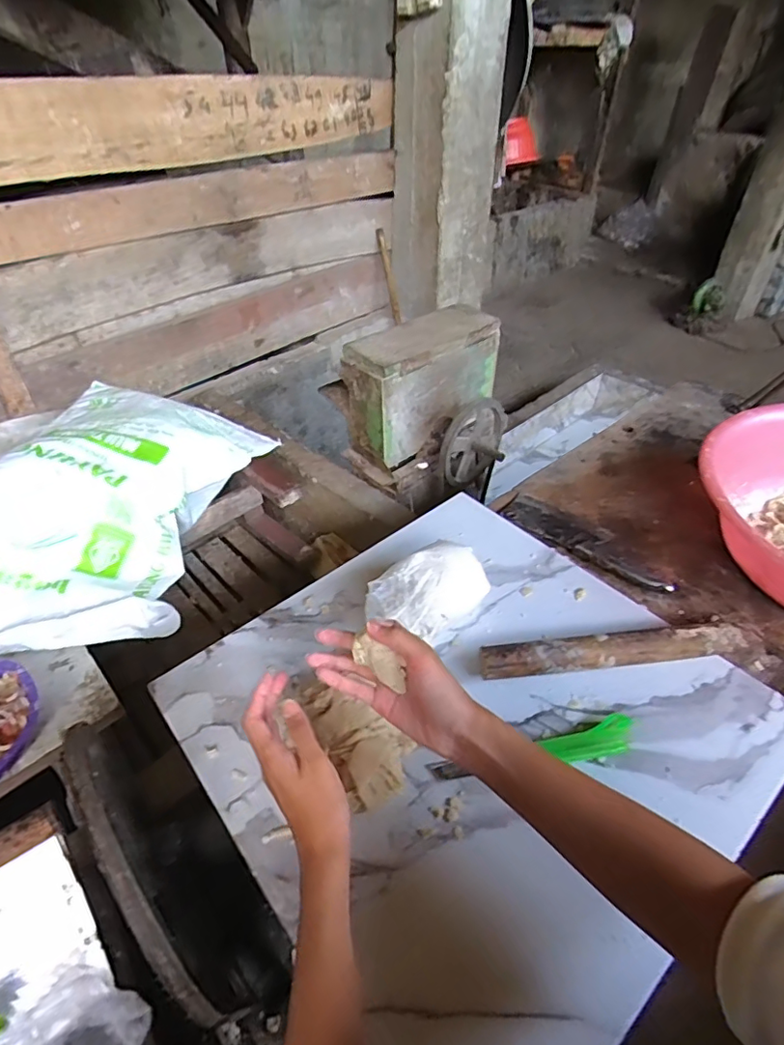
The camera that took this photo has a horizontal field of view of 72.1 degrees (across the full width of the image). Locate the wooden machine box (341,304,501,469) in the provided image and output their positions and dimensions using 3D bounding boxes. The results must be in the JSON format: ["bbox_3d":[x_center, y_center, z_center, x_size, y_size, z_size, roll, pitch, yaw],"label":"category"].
[{"bbox_3d":[0.072,-0.308,1.177,0.346,0.230,0.138,-30,50,-30],"label":"wooden machine box"}]

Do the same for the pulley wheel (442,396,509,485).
[{"bbox_3d":[0.196,-0.163,1.144,0.084,0.194,0.196,29,7,37],"label":"pulley wheel"}]

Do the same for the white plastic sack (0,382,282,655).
[{"bbox_3d":[-0.522,-0.047,0.986,0.403,0.187,0.669,6,41,6],"label":"white plastic sack"}]

